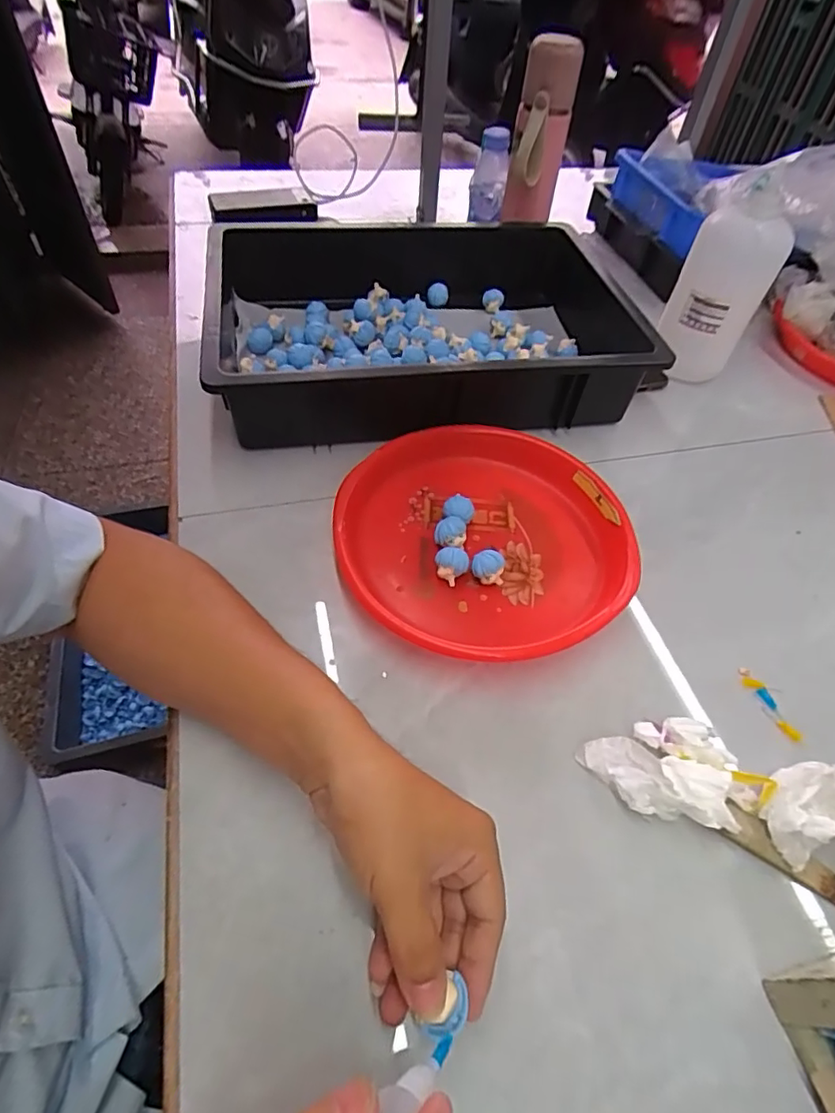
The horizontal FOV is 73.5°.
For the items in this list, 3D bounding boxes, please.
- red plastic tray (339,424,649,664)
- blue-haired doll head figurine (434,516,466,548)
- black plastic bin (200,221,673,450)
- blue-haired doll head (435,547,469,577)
[{"bbox_3d":[0.058,-0.019,0.492,0.246,0.038,0.244,-4,52,-9],"label":"red plastic tray"},{"bbox_3d":[0.028,-0.018,0.491,0.027,0.025,0.026,9,51,2],"label":"blue-haired doll head figurine"},{"bbox_3d":[0.026,-0.262,0.643,0.488,0.100,0.322,-4,52,-9],"label":"black plastic bin"},{"bbox_3d":[0.028,0.007,0.471,0.027,0.027,0.022,15,51,7],"label":"blue-haired doll head"}]

